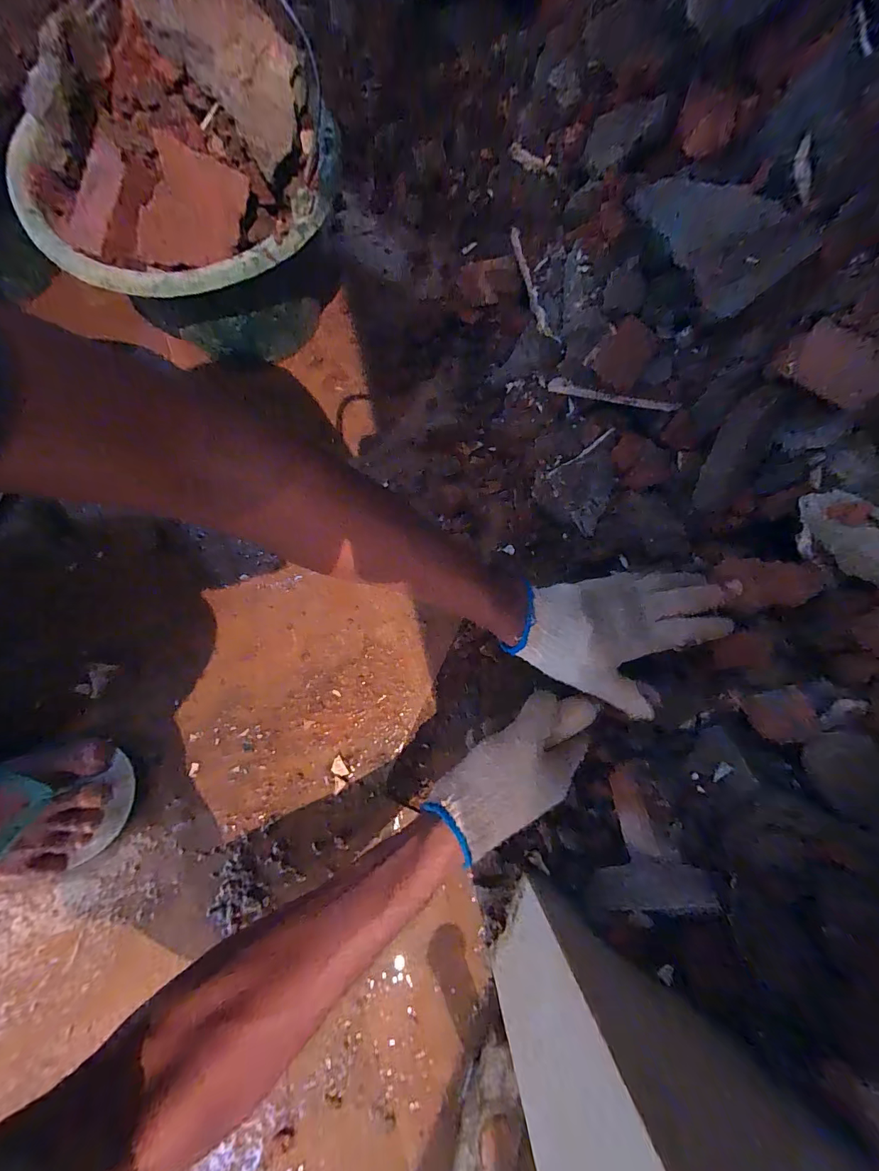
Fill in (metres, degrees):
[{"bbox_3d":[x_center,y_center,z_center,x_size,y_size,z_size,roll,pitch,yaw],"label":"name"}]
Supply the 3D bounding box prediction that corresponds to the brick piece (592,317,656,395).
[{"bbox_3d":[0.158,-0.198,0.363,0.043,0.050,0.012,24,42,-9],"label":"brick piece"}]

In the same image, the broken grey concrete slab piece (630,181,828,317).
[{"bbox_3d":[0.211,-0.270,0.315,0.119,0.006,0.067,47,123,-5],"label":"broken grey concrete slab piece"}]

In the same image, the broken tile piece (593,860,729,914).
[{"bbox_3d":[0.175,0.243,0.339,0.097,0.036,0.004,-20,121,27],"label":"broken tile piece"}]

